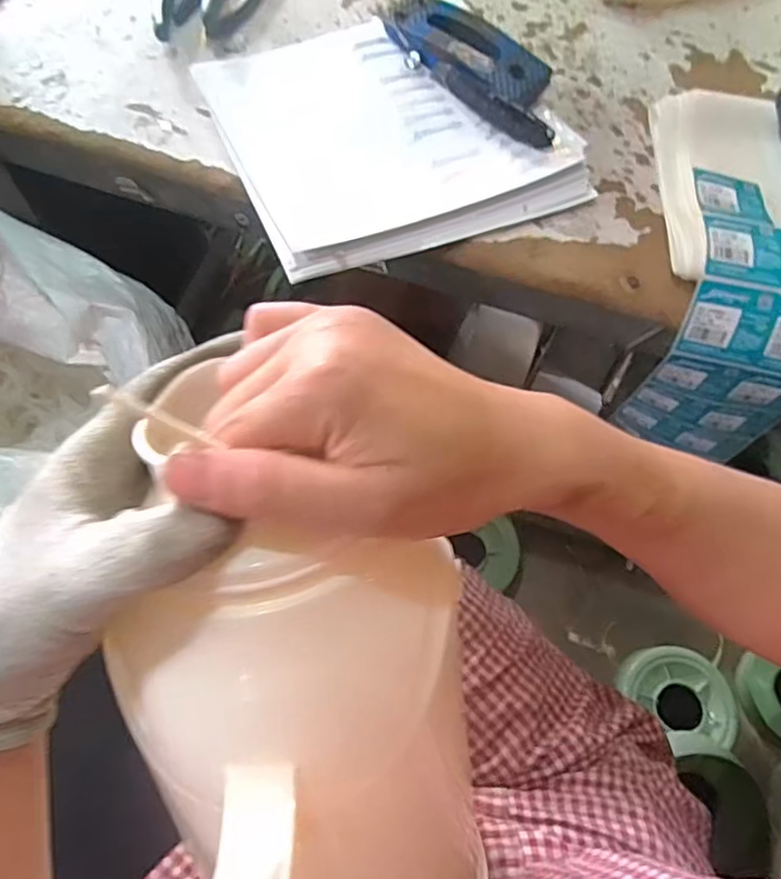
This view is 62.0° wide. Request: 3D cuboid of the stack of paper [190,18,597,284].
[{"bbox_3d":[-0.003,-0.237,0.493,0.235,0.017,0.223,-22,71,-11],"label":"stack of paper"}]

